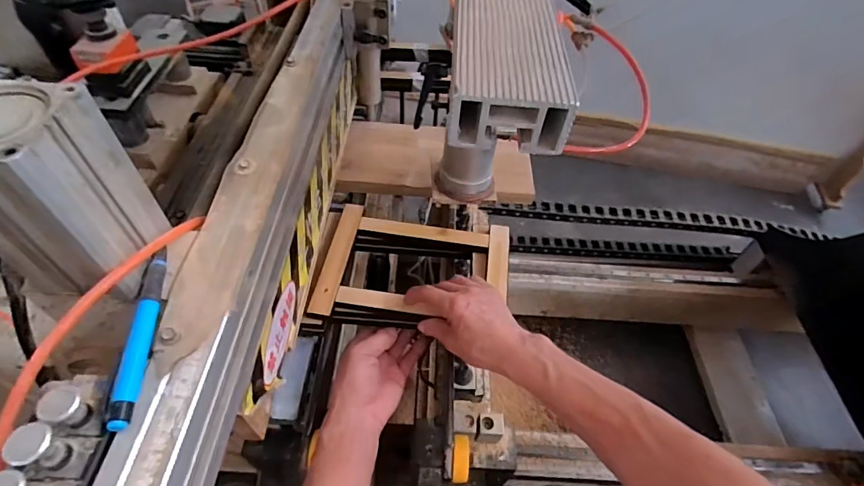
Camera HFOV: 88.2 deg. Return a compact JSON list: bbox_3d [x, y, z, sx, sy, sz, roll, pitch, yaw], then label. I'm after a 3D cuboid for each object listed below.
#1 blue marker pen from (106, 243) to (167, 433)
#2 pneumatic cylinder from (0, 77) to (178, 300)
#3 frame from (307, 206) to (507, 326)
[{"bbox_3d":[-0.176,0.052,0.270,0.011,0.009,0.117,-5,53,-8],"label":"blue marker pen"},{"bbox_3d":[-0.216,-0.025,0.258,0.064,0.113,0.068,9,52,3],"label":"pneumatic cylinder"},{"bbox_3d":[-0.019,0.037,0.584,0.234,0.037,0.168,7,52,1],"label":"frame"}]

